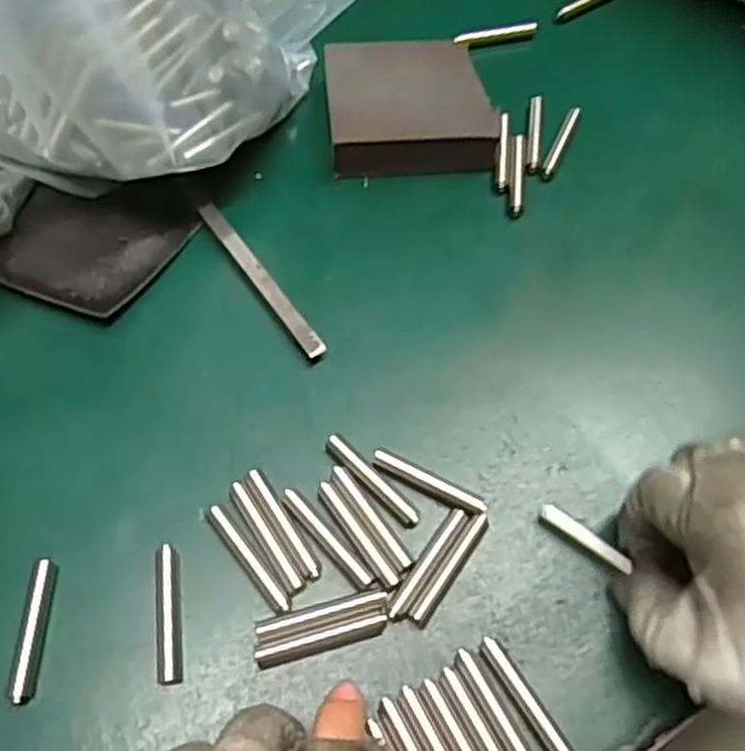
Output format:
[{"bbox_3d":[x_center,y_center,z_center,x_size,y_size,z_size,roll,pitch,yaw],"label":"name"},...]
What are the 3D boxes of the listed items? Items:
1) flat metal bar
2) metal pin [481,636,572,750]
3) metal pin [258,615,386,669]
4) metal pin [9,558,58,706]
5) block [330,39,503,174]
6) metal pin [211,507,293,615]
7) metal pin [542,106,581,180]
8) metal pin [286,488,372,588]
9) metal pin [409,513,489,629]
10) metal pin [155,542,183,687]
[{"bbox_3d":[-0.050,-0.044,0.346,0.009,0.006,0.094,-32,68,-18],"label":"flat metal bar"},{"bbox_3d":[0.054,0.114,0.268,0.008,0.005,0.048,-28,67,-16],"label":"metal pin"},{"bbox_3d":[-0.018,0.095,0.276,0.048,0.005,0.008,-13,64,-9],"label":"metal pin"},{"bbox_3d":[-0.121,0.091,0.275,0.007,0.010,0.049,1,62,-2],"label":"metal pin"},{"bbox_3d":[0.018,-0.135,0.383,0.078,0.024,0.070,-4,63,-5],"label":"block"},{"bbox_3d":[-0.046,0.068,0.288,0.007,0.004,0.048,-36,69,-19],"label":"metal pin"},{"bbox_3d":[0.097,-0.120,0.394,0.006,0.007,0.049,23,63,9],"label":"metal pin"},{"bbox_3d":[-0.017,0.061,0.292,0.007,0.004,0.048,-40,71,-21],"label":"metal pin"},{"bbox_3d":[0.030,0.073,0.290,0.008,0.006,0.048,32,65,14],"label":"metal pin"},{"bbox_3d":[-0.074,0.086,0.279,0.008,0.010,0.048,-6,63,-6],"label":"metal pin"}]

